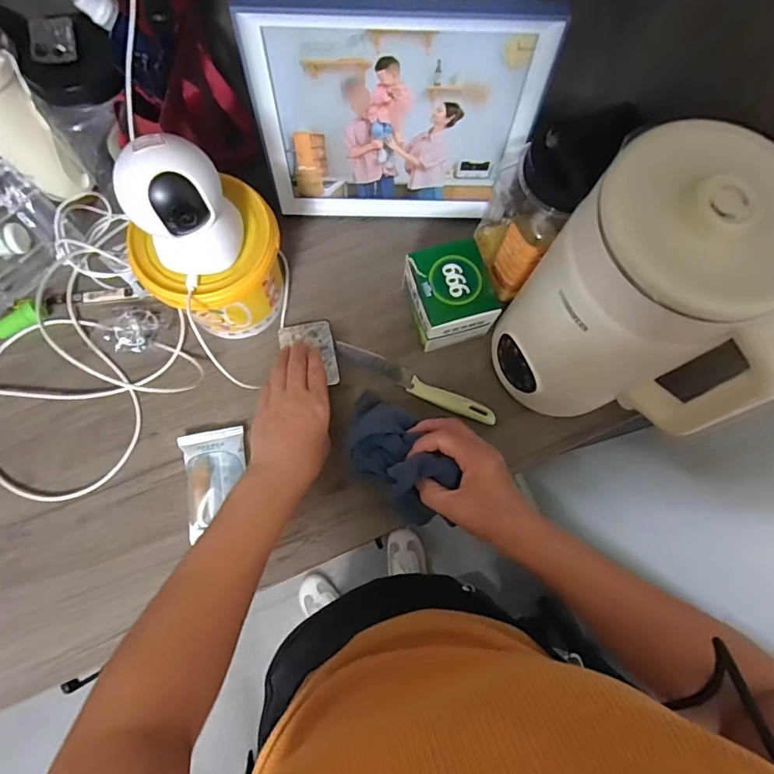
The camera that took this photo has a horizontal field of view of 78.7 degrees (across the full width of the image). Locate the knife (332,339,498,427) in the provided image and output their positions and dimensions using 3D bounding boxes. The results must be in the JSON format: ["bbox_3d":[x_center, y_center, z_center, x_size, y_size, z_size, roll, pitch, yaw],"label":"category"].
[{"bbox_3d":[0.030,-0.006,0.540,0.196,0.013,0.024,27,76,6],"label":"knife"}]

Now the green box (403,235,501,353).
[{"bbox_3d":[0.069,-0.099,0.514,0.091,0.078,0.098,-20,76,-6],"label":"green box"}]

